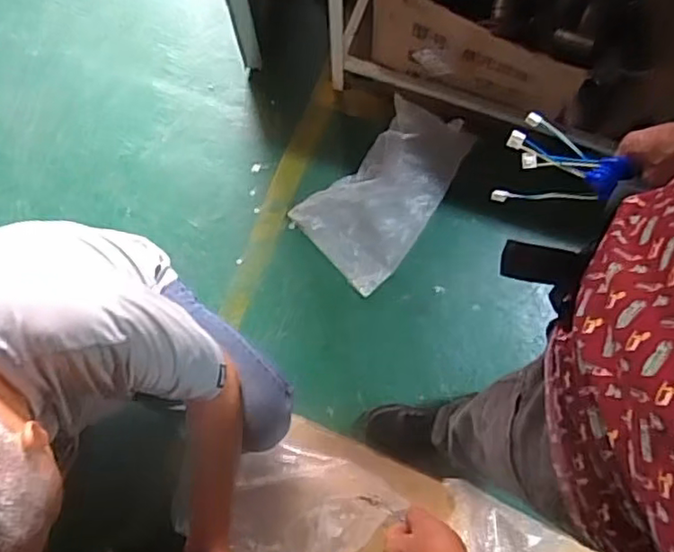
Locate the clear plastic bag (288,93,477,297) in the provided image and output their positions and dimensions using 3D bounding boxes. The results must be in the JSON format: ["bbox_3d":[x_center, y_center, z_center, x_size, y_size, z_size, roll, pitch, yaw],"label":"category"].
[{"bbox_3d":[0.131,-0.226,1.492,0.280,0.129,0.470,40,80,9],"label":"clear plastic bag"}]

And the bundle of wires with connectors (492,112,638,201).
[{"bbox_3d":[0.250,-0.134,0.681,0.124,0.074,0.093,8,77,2],"label":"bundle of wires with connectors"}]

